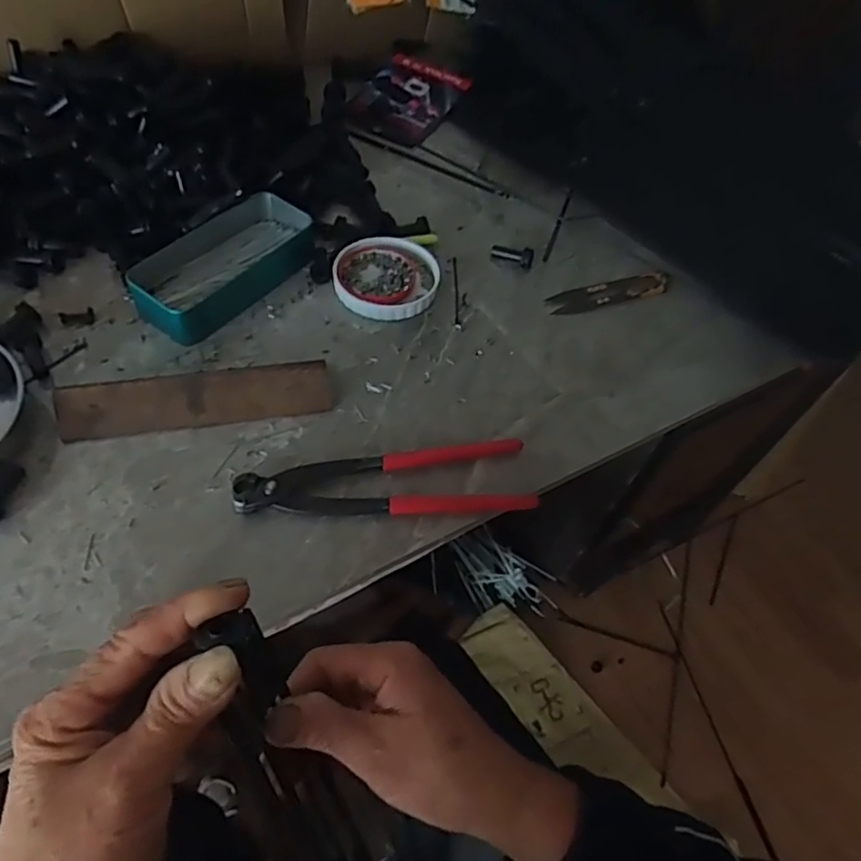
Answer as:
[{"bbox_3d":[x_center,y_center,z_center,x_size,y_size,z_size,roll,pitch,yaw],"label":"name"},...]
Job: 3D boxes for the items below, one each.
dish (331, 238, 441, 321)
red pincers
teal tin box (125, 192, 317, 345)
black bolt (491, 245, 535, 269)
[{"bbox_3d":[-0.039,-0.134,0.555,0.090,0.013,0.095,3,54,-3],"label":"dish"},{"bbox_3d":[-0.028,0.034,0.422,0.196,0.014,0.049,-5,55,-9],"label":"red pincers"},{"bbox_3d":[-0.168,-0.138,0.518,0.080,0.036,0.152,35,58,19],"label":"teal tin box"},{"bbox_3d":[0.075,-0.160,0.576,0.039,0.016,0.014,24,56,12],"label":"black bolt"}]

